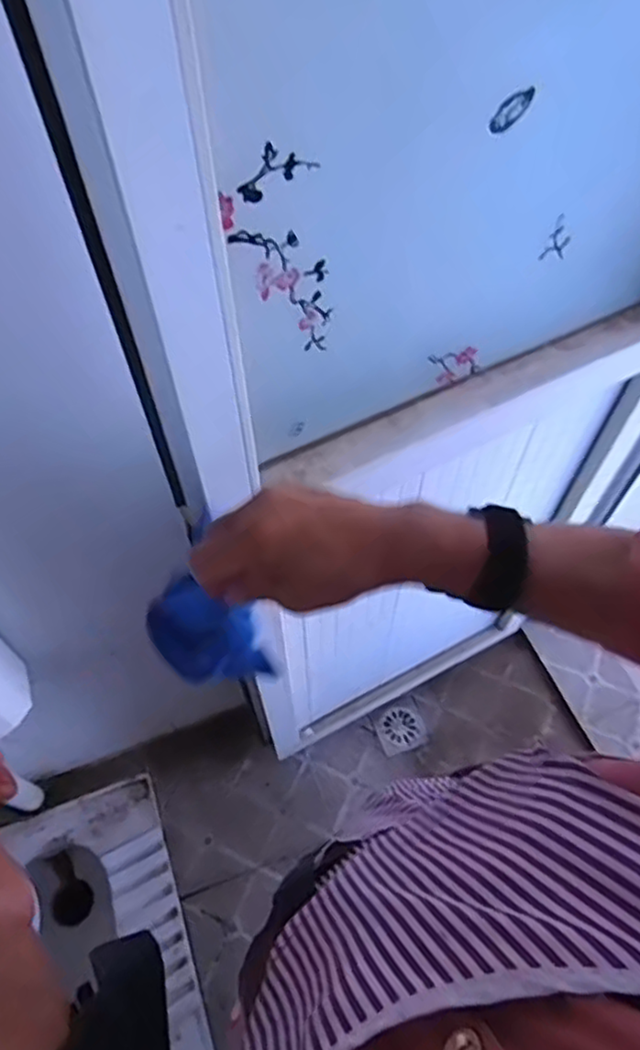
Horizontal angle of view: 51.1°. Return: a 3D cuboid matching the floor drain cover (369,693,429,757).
[{"bbox_3d":[0.166,0.419,1.394,0.099,0.007,0.102,-19,60,-11],"label":"floor drain cover"}]

